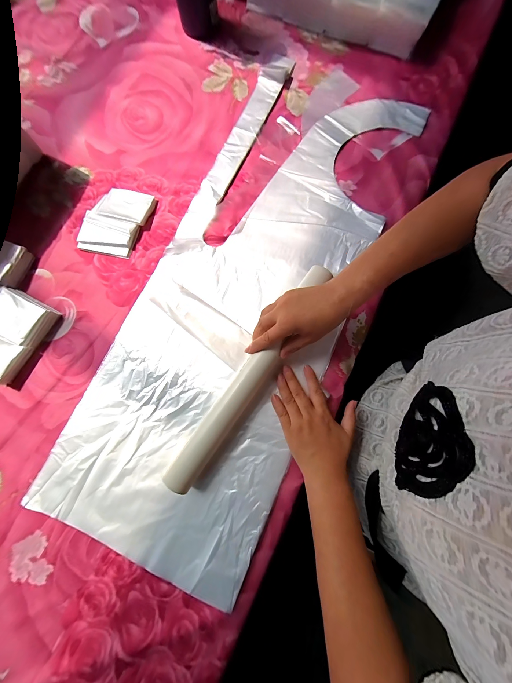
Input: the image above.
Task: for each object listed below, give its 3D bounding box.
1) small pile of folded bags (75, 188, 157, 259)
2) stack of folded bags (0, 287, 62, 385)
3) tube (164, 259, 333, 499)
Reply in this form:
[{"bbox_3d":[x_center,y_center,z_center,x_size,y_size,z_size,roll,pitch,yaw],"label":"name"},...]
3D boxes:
[{"bbox_3d":[-0.237,-0.204,0.410,0.095,0.019,0.125,19,80,3],"label":"small pile of folded bags"},{"bbox_3d":[-0.380,-0.012,0.368,0.086,0.026,0.129,29,81,5],"label":"stack of folded bags"},{"bbox_3d":[0.000,0.047,0.338,0.045,0.037,0.357,35,82,6],"label":"tube"}]

